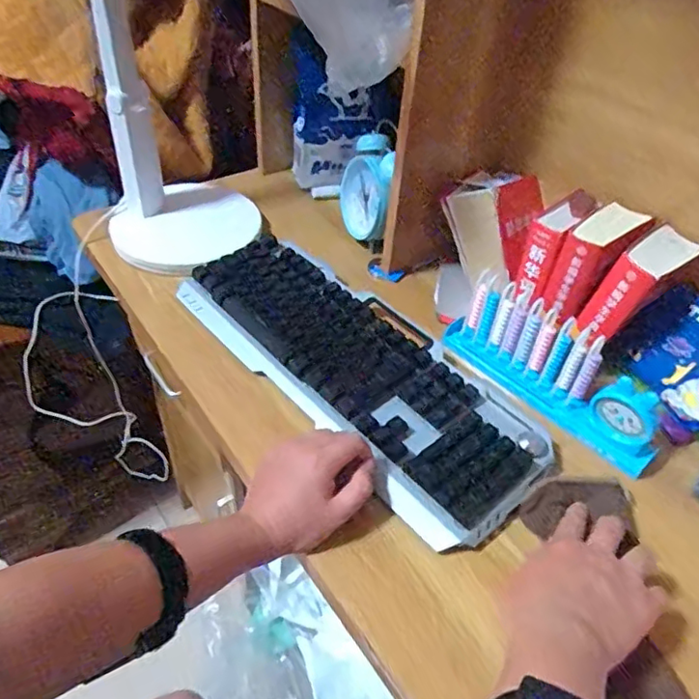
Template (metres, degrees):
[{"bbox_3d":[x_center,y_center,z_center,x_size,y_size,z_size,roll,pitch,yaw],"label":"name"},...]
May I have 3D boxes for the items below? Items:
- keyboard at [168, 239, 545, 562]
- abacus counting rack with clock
[{"bbox_3d":[0.001,0.011,0.609,0.159,0.046,0.422,-30,54,-31],"label":"keyboard"},{"bbox_3d":[0.207,0.016,0.593,0.042,0.093,0.233,-31,54,-32],"label":"abacus counting rack with clock"}]

